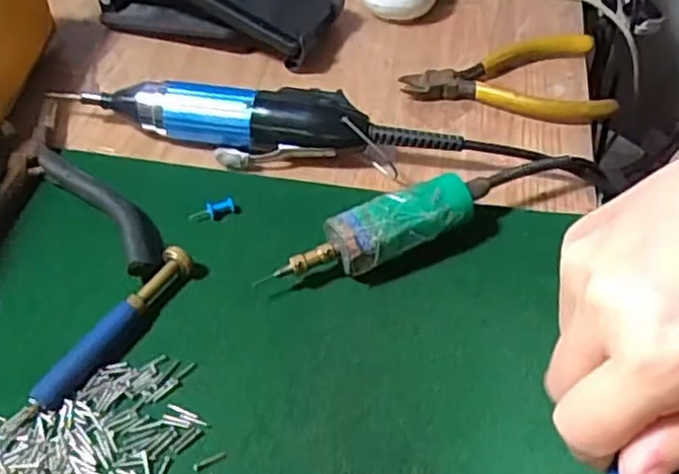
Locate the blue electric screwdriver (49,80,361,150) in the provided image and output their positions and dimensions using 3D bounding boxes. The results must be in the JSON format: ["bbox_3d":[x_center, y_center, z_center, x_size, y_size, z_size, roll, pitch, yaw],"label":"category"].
[{"bbox_3d":[-0.068,-0.063,0.378,0.167,0.030,0.028,6,47,6],"label":"blue electric screwdriver"}]

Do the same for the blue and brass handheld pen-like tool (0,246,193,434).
[{"bbox_3d":[-0.098,0.040,0.291,0.011,0.013,0.098,25,51,22],"label":"blue and brass handheld pen-like tool"}]

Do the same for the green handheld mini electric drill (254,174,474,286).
[{"bbox_3d":[0.015,0.001,0.315,0.094,0.033,0.023,-17,49,-15],"label":"green handheld mini electric drill"}]

